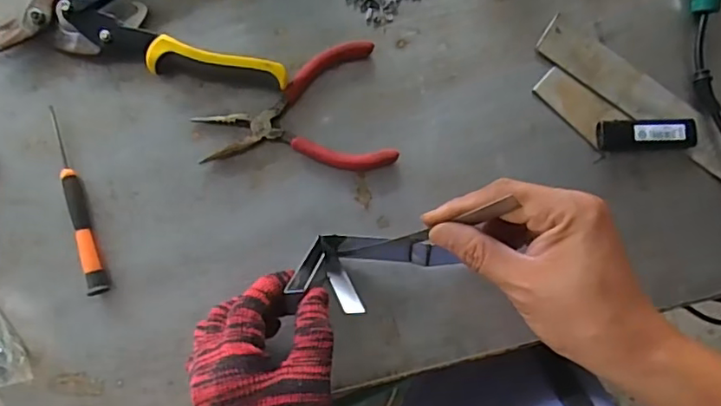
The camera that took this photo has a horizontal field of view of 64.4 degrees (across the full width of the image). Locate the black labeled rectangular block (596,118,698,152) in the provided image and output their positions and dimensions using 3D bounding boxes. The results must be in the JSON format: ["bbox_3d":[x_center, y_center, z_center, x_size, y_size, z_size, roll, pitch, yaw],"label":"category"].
[{"bbox_3d":[0.232,-0.056,0.463,0.077,0.012,0.026,-2,84,-4],"label":"black labeled rectangular block"}]

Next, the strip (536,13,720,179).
[{"bbox_3d":[0.241,-0.080,0.468,0.211,0.008,0.038,35,83,1],"label":"strip"}]

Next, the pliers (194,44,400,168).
[{"bbox_3d":[-0.051,-0.063,0.445,0.142,0.012,0.096,-14,85,-5],"label":"pliers"}]

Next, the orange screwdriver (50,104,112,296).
[{"bbox_3d":[-0.216,-0.001,0.430,0.013,0.009,0.142,-18,85,-5],"label":"orange screwdriver"}]

